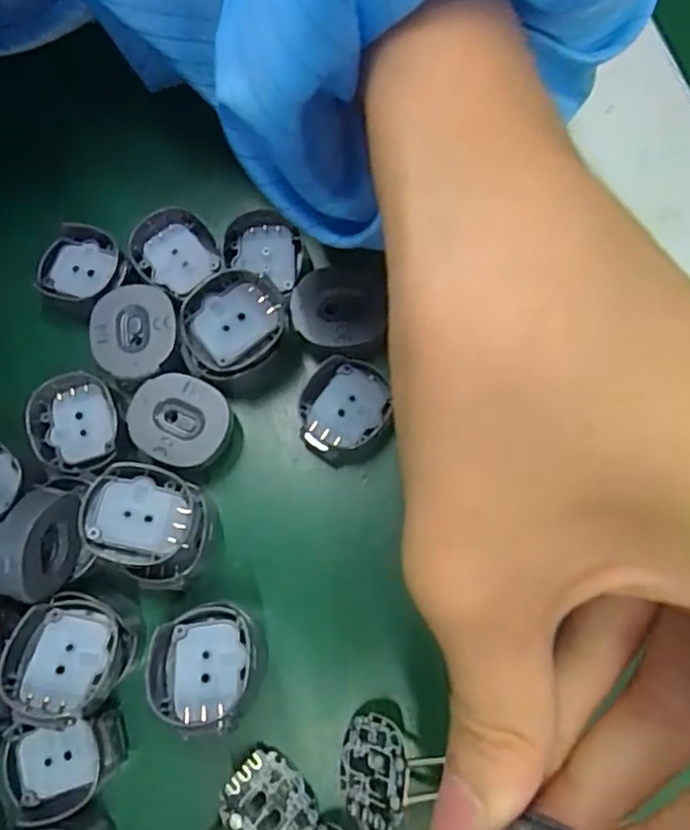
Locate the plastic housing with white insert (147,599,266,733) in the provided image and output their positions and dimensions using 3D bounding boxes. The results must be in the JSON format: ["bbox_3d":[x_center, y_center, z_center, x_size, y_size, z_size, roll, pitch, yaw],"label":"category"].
[{"bbox_3d":[-0.034,0.061,0.152,0.028,0.015,0.027,-1,75,2],"label":"plastic housing with white insert"}]

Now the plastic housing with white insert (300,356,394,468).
[{"bbox_3d":[0.000,-0.001,0.173,0.025,0.007,0.030,-3,75,1],"label":"plastic housing with white insert"}]

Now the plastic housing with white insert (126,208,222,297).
[{"bbox_3d":[-0.052,-0.051,0.187,0.024,0.008,0.027,-41,78,-8],"label":"plastic housing with white insert"}]

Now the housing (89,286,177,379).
[{"bbox_3d":[-0.061,-0.024,0.177,0.024,0.005,0.027,-5,75,1],"label":"housing"}]

